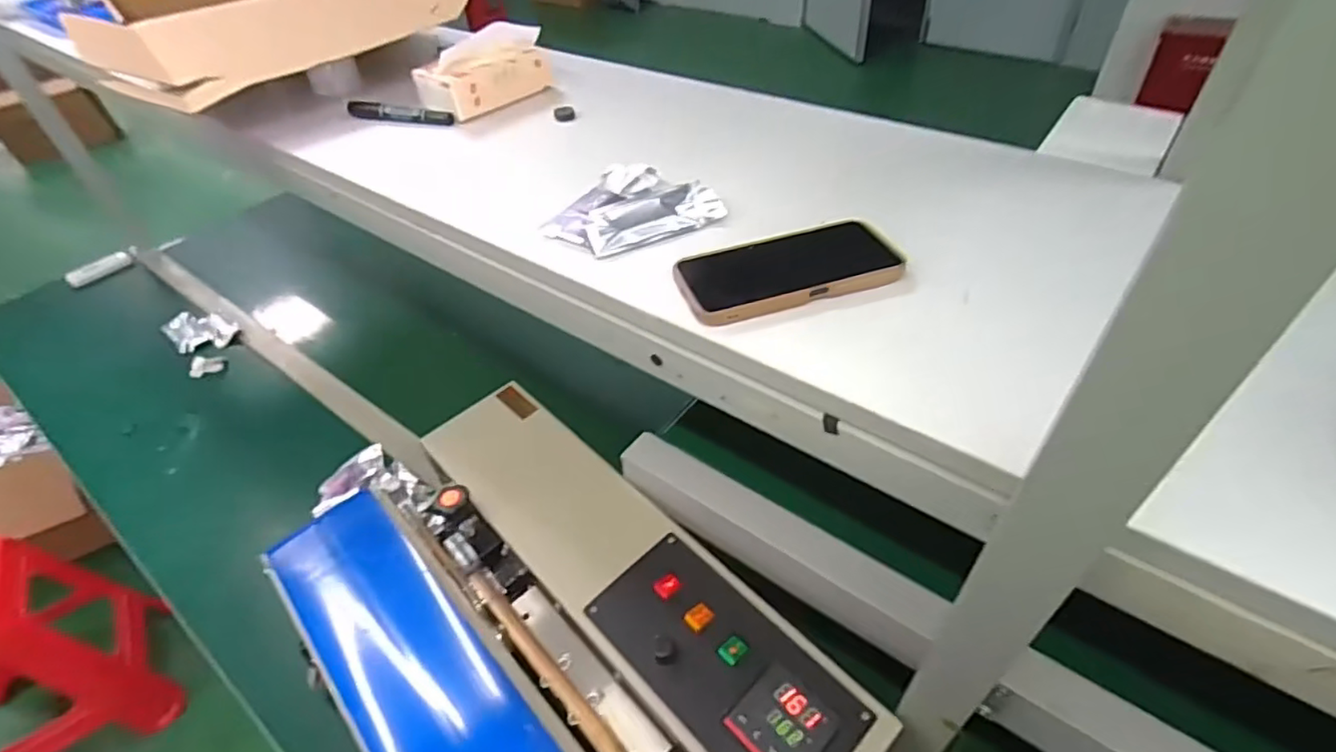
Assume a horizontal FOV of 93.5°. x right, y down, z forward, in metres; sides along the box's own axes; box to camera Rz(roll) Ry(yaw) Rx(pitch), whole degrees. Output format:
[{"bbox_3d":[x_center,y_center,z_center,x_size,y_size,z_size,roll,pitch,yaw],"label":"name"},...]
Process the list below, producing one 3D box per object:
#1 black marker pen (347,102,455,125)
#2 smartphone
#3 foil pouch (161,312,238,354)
[{"bbox_3d":[-0.314,-0.309,0.738,0.136,0.018,0.014,8,47,13],"label":"black marker pen"},{"bbox_3d":[0.089,-0.085,0.481,0.163,0.013,0.089,-15,46,-9],"label":"smartphone"},{"bbox_3d":[-0.985,-0.097,1.322,0.160,0.020,0.107,29,55,29],"label":"foil pouch"}]

